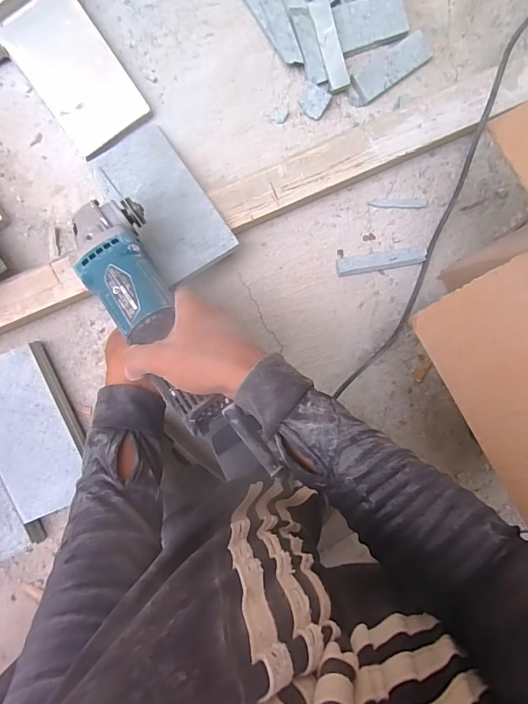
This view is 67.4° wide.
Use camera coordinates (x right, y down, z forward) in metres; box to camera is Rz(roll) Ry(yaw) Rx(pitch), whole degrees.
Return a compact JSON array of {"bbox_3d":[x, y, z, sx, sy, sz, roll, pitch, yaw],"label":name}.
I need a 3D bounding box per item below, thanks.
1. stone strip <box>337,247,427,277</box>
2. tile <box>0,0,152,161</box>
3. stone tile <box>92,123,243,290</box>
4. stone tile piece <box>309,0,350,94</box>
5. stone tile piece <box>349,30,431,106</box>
[{"bbox_3d":[0.152,-0.117,0.510,0.114,0.011,0.023,-9,93,-1],"label":"stone strip"},{"bbox_3d":[-0.223,-0.331,0.471,0.098,0.008,0.164,-35,99,2],"label":"tile"},{"bbox_3d":[-0.119,-0.175,0.462,0.096,0.007,0.200,-33,75,-6],"label":"stone tile"},{"bbox_3d":[0.081,-0.370,0.477,0.028,0.011,0.098,-18,93,0],"label":"stone tile piece"},{"bbox_3d":[0.160,-0.352,0.490,0.101,0.013,0.038,-34,93,1],"label":"stone tile piece"}]

